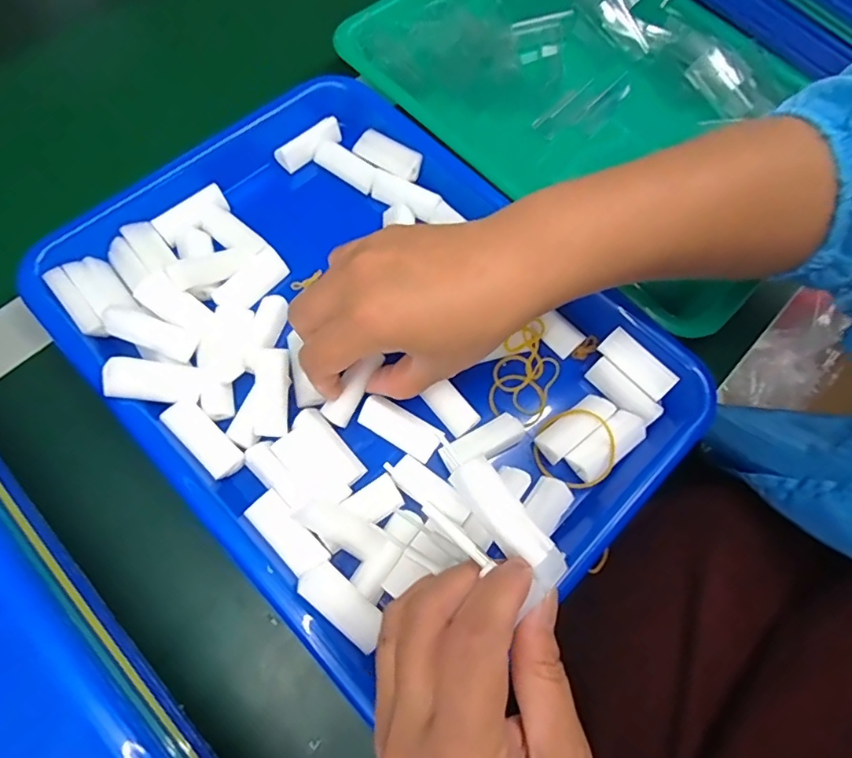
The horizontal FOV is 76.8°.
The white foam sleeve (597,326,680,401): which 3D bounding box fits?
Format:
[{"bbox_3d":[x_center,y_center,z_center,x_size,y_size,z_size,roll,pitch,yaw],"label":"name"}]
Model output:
[{"bbox_3d":[0.122,-0.009,0.310,0.019,0.006,0.045,-45,78,-1],"label":"white foam sleeve"}]

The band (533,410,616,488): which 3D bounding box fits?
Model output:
[{"bbox_3d":[0.082,0.038,0.297,0.043,0.007,0.043,-4,76,15],"label":"band"}]

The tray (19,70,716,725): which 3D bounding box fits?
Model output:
[{"bbox_3d":[-0.035,-0.024,0.308,0.241,0.033,0.336,-41,75,-17],"label":"tray"}]

